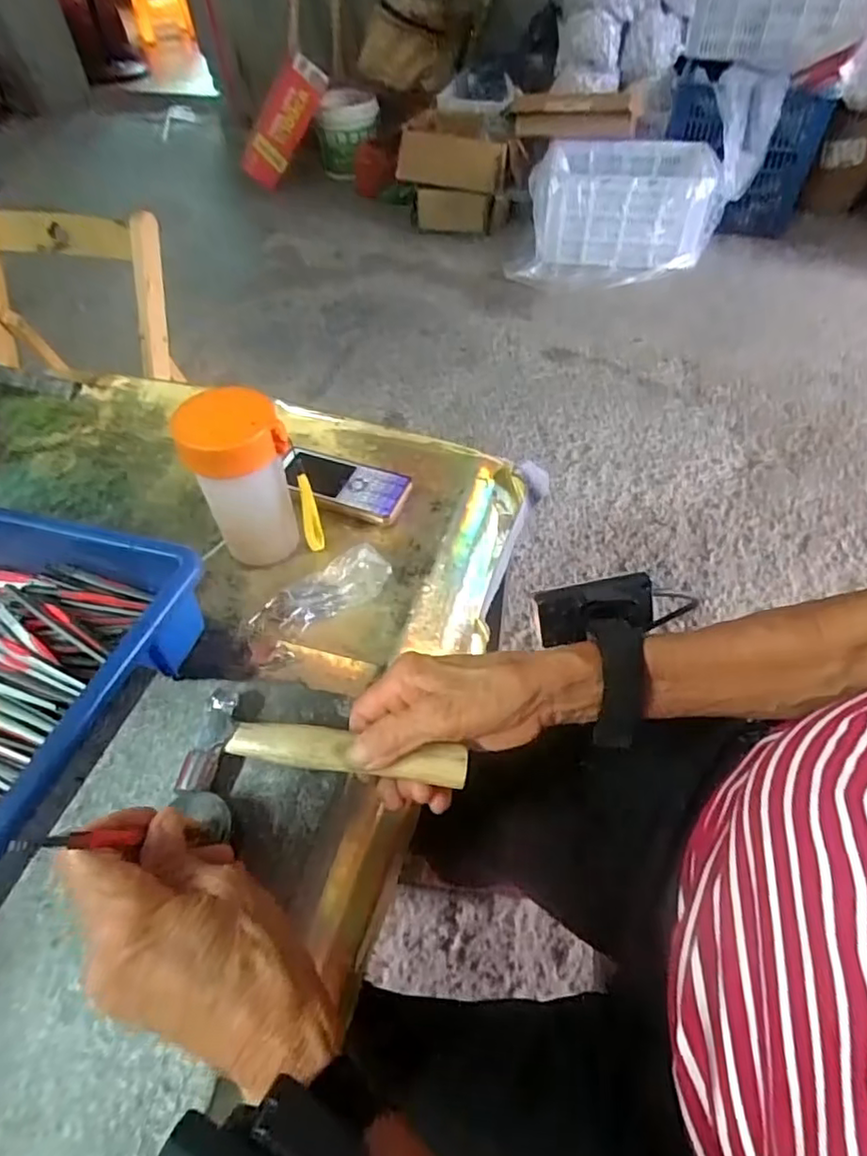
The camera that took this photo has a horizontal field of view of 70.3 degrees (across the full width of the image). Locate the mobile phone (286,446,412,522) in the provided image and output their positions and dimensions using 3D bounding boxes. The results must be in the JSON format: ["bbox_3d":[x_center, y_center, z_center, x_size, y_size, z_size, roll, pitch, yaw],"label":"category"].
[{"bbox_3d":[-0.081,-0.084,0.551,0.118,0.018,0.057,15,51,13],"label":"mobile phone"}]

